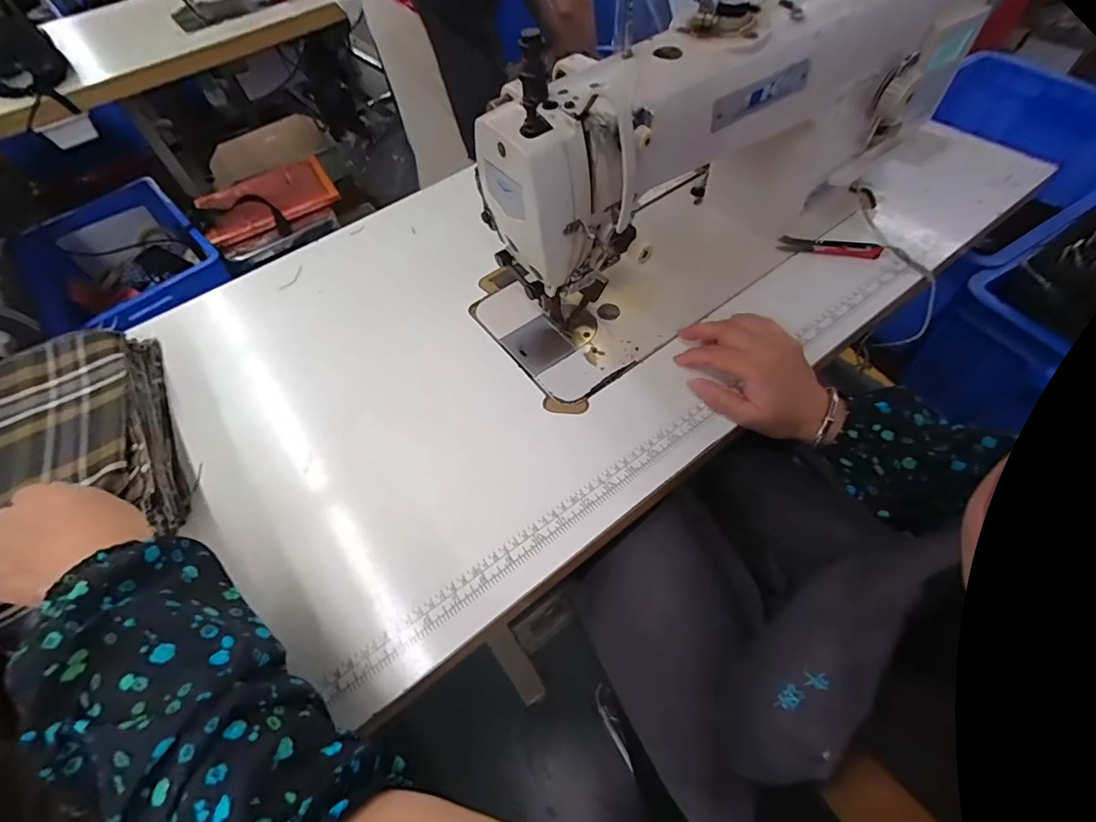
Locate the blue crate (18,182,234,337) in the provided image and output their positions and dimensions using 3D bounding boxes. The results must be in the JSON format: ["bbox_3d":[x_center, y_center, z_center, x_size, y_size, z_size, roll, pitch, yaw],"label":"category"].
[{"bbox_3d":[-0.993,-0.312,1.159,0.346,0.209,0.487,-40,63,-19],"label":"blue crate"}]

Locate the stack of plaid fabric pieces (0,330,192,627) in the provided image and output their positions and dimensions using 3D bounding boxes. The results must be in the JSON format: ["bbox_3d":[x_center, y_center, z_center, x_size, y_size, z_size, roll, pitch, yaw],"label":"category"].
[{"bbox_3d":[-0.438,0.045,0.424,0.163,0.054,0.259,-29,61,-14],"label":"stack of plaid fabric pieces"}]

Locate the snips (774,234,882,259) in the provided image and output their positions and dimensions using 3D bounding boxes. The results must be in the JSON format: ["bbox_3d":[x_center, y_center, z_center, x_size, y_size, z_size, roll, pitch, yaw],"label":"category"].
[{"bbox_3d":[0.322,-0.191,0.544,0.105,0.012,0.028,13,60,11],"label":"snips"}]

